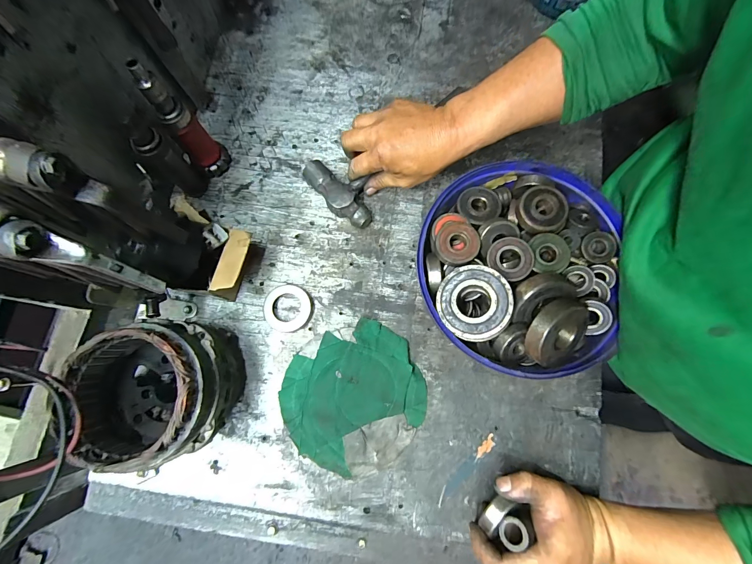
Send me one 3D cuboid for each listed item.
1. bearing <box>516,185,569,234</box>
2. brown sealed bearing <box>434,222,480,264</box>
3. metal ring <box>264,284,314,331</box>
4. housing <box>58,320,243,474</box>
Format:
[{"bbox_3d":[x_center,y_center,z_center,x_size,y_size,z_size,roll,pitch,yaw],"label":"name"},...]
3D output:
[{"bbox_3d":[0.179,-0.076,0.354,0.053,0.025,0.053,-26,78,-5],"label":"bearing"},{"bbox_3d":[0.085,-0.041,0.341,0.044,0.011,0.043,0,77,1],"label":"brown sealed bearing"},{"bbox_3d":[-0.110,0.032,0.408,0.059,0.009,0.059,0,78,0],"label":"metal ring"},{"bbox_3d":[-0.214,0.107,0.334,0.127,0.122,0.123,-6,78,-1],"label":"housing"}]

